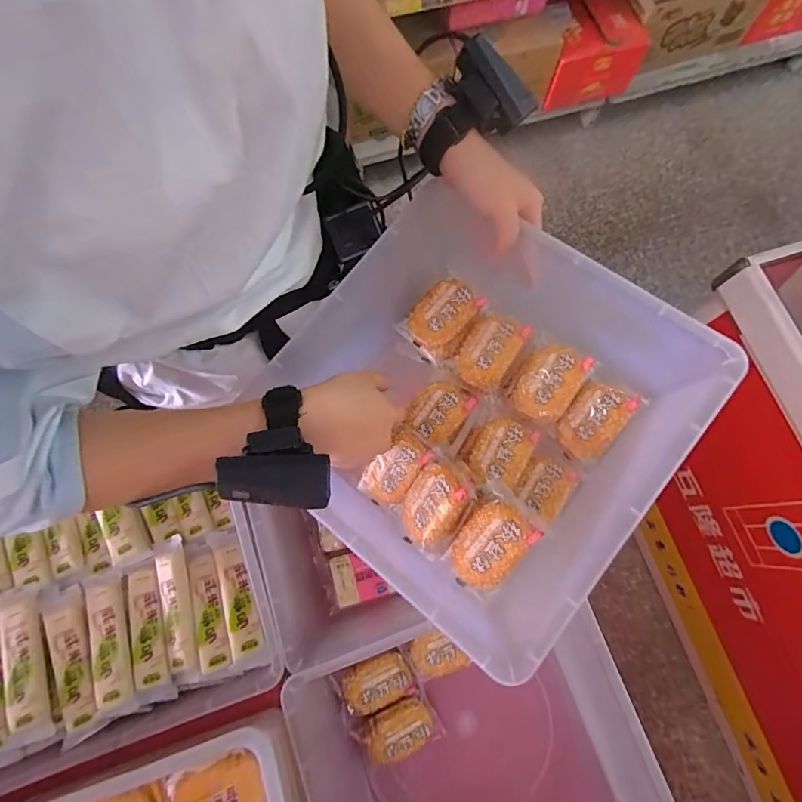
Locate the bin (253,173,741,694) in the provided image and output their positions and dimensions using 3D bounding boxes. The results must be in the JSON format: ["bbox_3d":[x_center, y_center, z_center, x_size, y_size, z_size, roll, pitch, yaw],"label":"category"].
[{"bbox_3d":[0.052,0.001,0.408,0.318,0.147,0.291,43,78,11],"label":"bin"}]

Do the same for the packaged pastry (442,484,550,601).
[{"bbox_3d":[0.077,0.127,0.399,0.060,0.020,0.086,35,99,16],"label":"packaged pastry"}]

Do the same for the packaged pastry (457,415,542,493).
[{"bbox_3d":[0.097,0.050,0.440,0.062,0.016,0.071,39,77,10],"label":"packaged pastry"}]

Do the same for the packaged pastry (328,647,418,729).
[{"bbox_3d":[-0.030,0.317,0.509,0.084,0.021,0.056,-19,75,-6],"label":"packaged pastry"}]

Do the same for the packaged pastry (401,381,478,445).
[{"bbox_3d":[0.037,0.011,0.458,0.055,0.015,0.067,39,77,10],"label":"packaged pastry"}]

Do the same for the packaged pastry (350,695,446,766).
[{"bbox_3d":[-0.001,0.367,0.505,0.085,0.026,0.057,-24,76,-7],"label":"packaged pastry"}]

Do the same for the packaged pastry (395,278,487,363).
[{"bbox_3d":[0.043,-0.084,0.479,0.061,0.020,0.081,45,100,1],"label":"packaged pastry"}]

